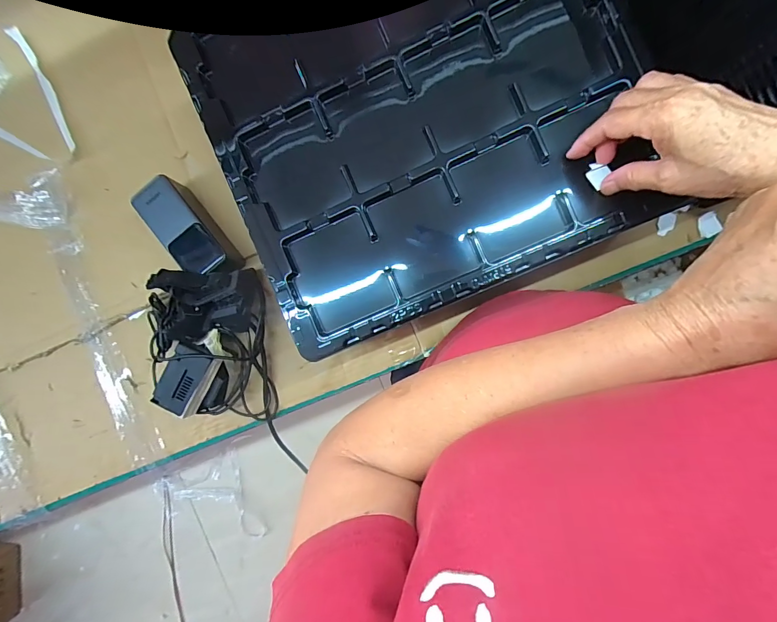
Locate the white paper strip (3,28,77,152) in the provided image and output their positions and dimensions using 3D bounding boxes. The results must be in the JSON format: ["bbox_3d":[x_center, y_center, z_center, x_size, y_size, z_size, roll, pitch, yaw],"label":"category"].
[{"bbox_3d":[-0.435,-0.283,0.471,0.017,0.014,0.162,-27,91,6],"label":"white paper strip"}]

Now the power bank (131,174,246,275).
[{"bbox_3d":[-0.239,-0.094,0.450,0.054,0.054,0.130,-37,90,6],"label":"power bank"}]

